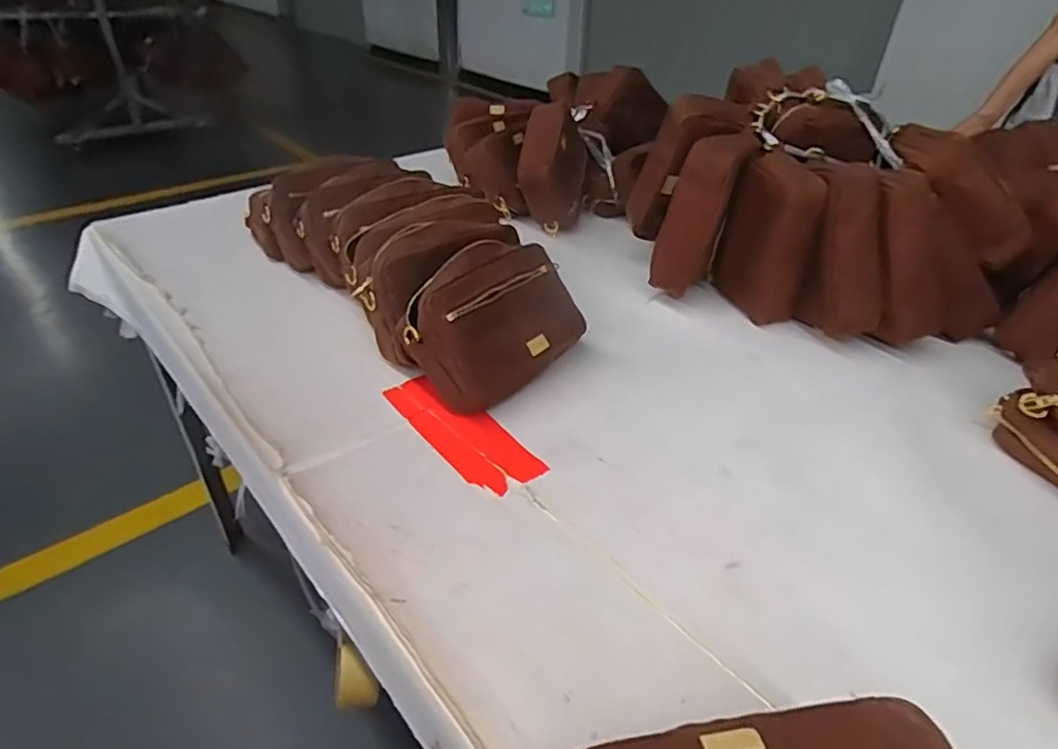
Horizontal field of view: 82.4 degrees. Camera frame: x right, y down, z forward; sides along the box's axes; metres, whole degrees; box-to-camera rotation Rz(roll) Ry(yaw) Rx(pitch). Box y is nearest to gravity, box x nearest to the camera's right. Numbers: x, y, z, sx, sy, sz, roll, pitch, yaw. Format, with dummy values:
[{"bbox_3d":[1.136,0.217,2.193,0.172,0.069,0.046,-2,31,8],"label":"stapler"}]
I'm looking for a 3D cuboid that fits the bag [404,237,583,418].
[{"bbox_3d":[-0.033,-0.053,0.627,0.189,0.121,0.107,-27,45,-34],"label":"bag"}]

